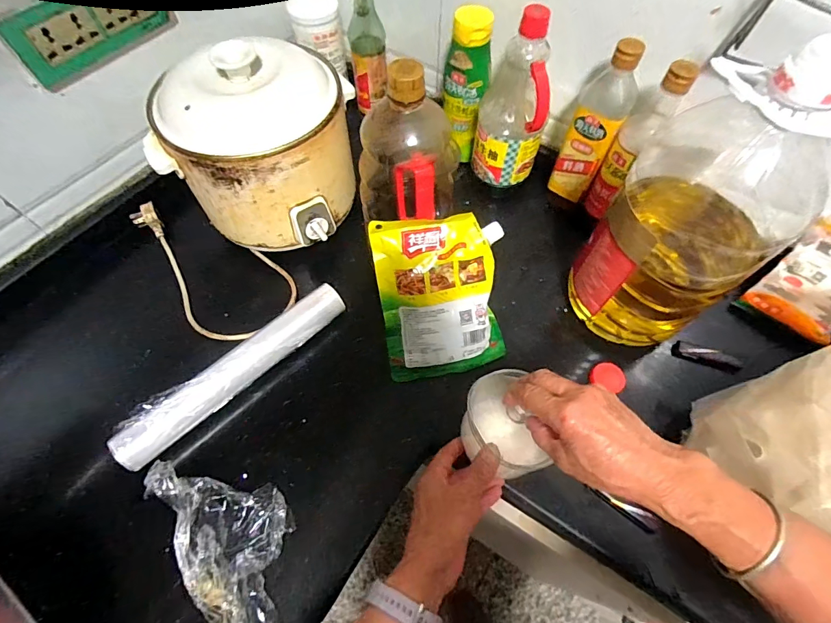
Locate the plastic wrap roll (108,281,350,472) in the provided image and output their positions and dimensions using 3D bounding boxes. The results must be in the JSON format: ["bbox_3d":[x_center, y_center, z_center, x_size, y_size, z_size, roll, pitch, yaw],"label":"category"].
[{"bbox_3d":[-0.220,0.069,0.505,0.308,0.036,0.051,-41,69,-20],"label":"plastic wrap roll"}]

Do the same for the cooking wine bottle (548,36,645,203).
[{"bbox_3d":[0.247,-0.254,0.560,0.065,0.213,0.064,22,64,12],"label":"cooking wine bottle"}]

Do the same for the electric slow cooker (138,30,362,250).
[{"bbox_3d":[-0.199,-0.224,0.542,0.200,0.197,0.195,14,62,8],"label":"electric slow cooker"}]

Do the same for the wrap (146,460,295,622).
[{"bbox_3d":[-0.193,0.247,0.430,0.120,0.043,0.227,-32,66,-16],"label":"wrap"}]

